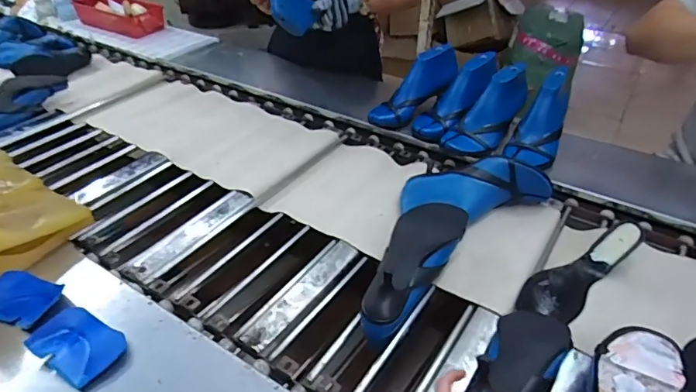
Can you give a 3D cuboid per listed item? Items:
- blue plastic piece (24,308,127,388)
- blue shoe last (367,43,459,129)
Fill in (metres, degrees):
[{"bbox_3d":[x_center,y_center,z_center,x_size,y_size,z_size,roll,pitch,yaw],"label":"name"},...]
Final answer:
[{"bbox_3d":[-0.362,0.200,0.629,0.108,0.033,0.074,18,41,24],"label":"blue plastic piece"},{"bbox_3d":[0.165,-0.252,1.113,0.259,0.092,0.081,-46,44,5],"label":"blue shoe last"}]

